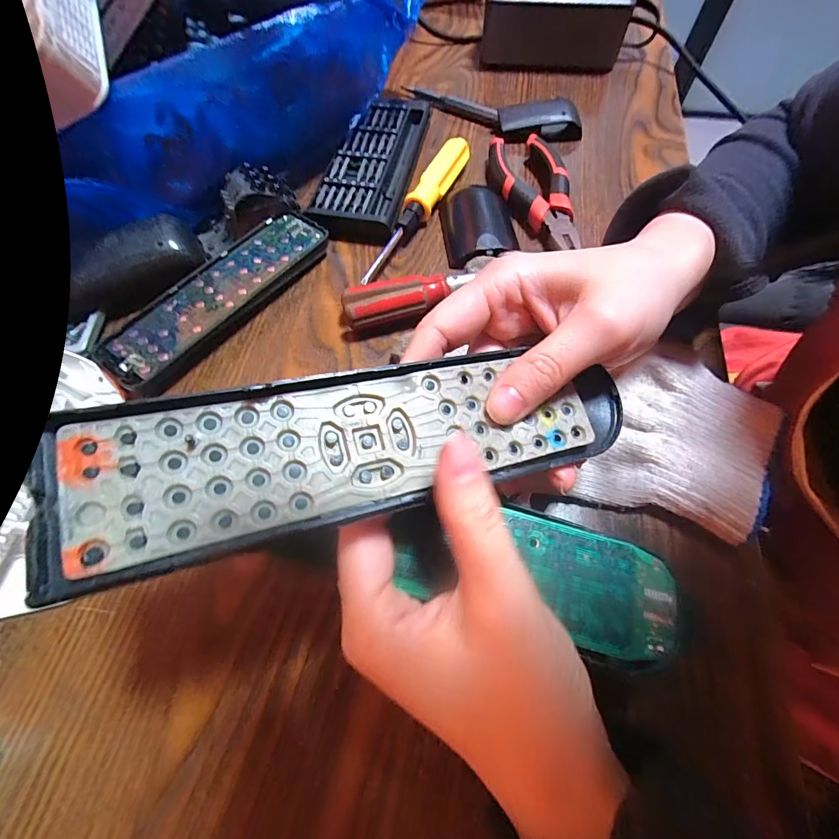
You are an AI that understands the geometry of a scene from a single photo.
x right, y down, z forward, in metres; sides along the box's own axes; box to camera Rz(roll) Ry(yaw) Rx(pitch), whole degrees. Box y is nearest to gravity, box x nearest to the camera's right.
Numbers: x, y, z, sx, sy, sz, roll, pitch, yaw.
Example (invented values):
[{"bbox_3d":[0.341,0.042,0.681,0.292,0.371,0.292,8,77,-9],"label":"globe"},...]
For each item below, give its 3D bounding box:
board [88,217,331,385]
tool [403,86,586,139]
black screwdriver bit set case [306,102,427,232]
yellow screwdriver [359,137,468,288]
[{"bbox_3d":[-0.125,-0.079,0.250,0.047,0.015,0.151,34,69,16],"label":"board"},{"bbox_3d":[0.060,-0.270,0.343,0.161,0.017,0.037,22,66,11],"label":"tool"},{"bbox_3d":[-0.036,-0.199,0.302,0.058,0.017,0.142,10,64,6],"label":"black screwdriver bit set case"},{"bbox_3d":[0.000,-0.151,0.279,0.018,0.018,0.146,24,66,12],"label":"yellow screwdriver"}]

